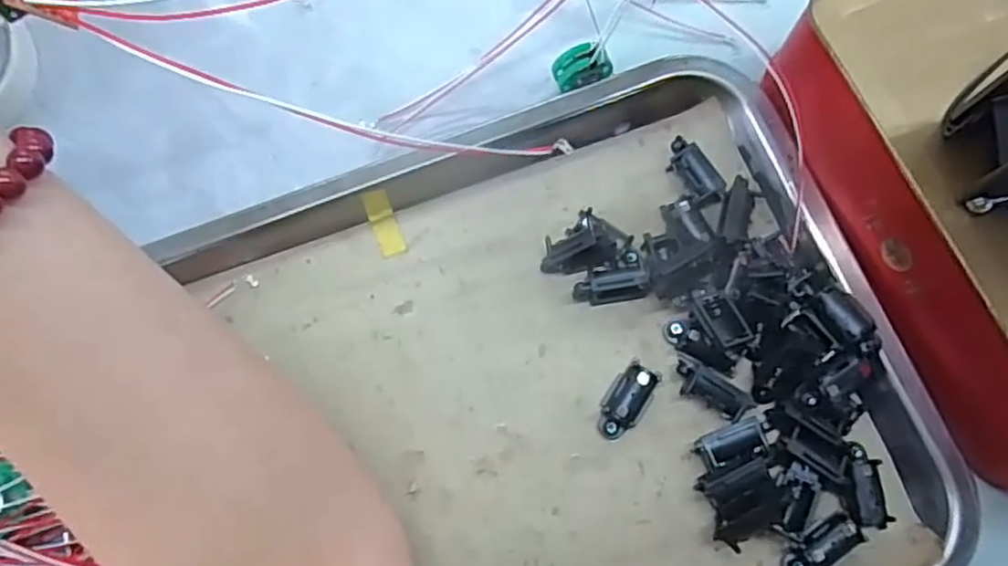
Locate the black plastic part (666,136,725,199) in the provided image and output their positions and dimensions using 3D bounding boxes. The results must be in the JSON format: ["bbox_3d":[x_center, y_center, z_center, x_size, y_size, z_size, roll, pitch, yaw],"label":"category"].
[{"bbox_3d":[0.091,-0.055,0.341,0.013,0.015,0.034,-39,79,-10],"label":"black plastic part"}]

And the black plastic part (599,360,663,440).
[{"bbox_3d":[0.056,0.052,0.315,0.018,0.014,0.037,32,77,8],"label":"black plastic part"}]

